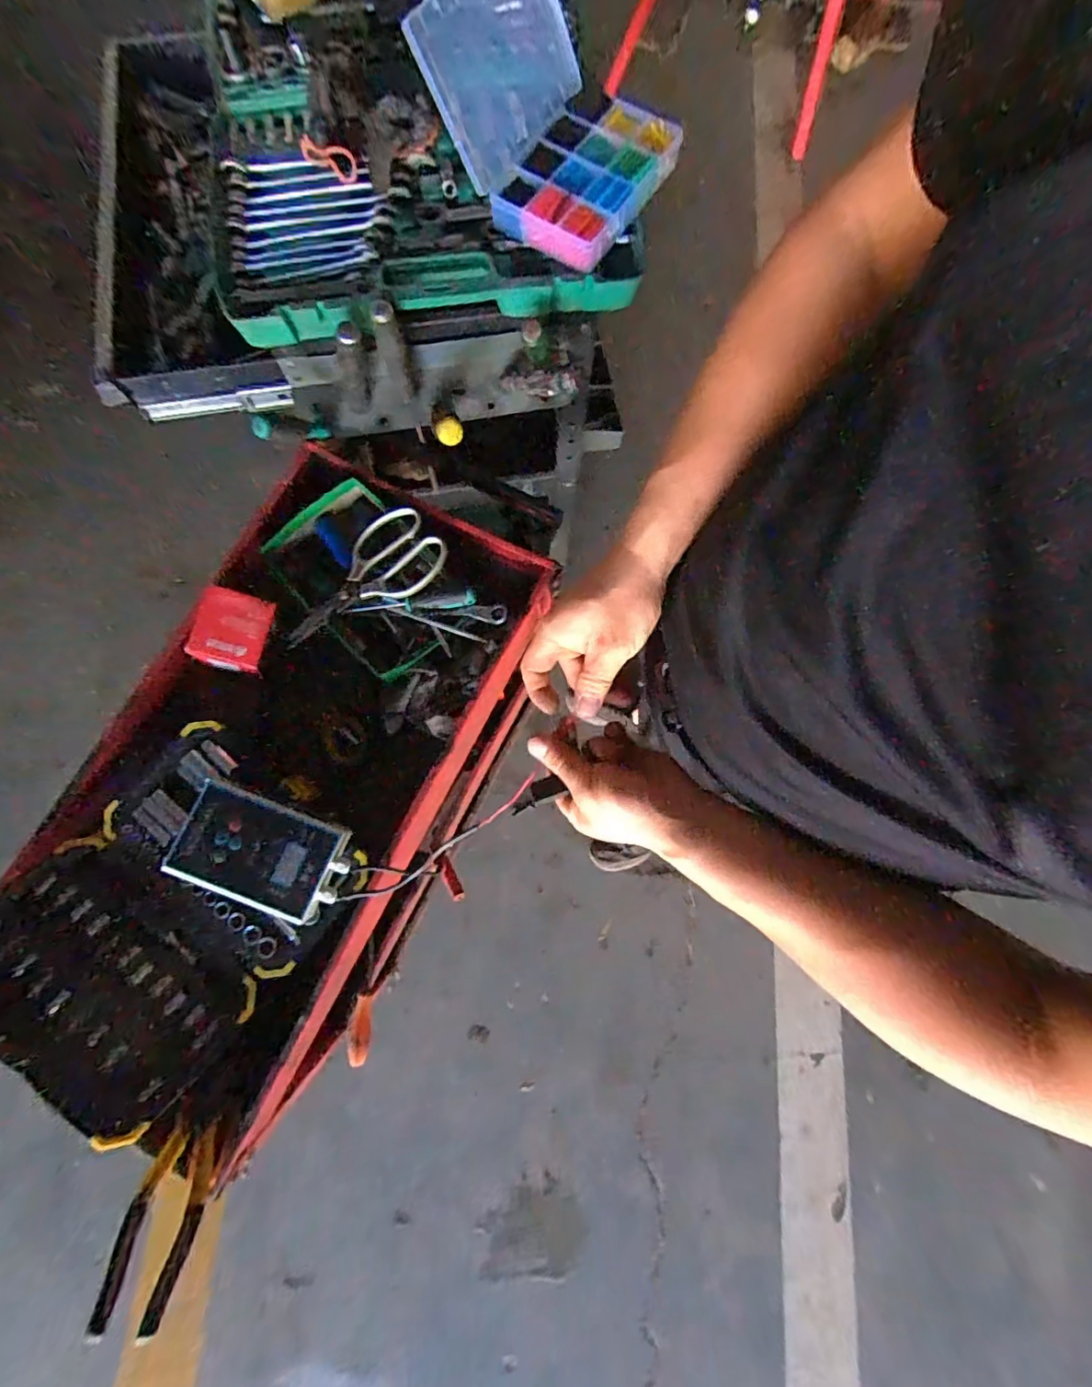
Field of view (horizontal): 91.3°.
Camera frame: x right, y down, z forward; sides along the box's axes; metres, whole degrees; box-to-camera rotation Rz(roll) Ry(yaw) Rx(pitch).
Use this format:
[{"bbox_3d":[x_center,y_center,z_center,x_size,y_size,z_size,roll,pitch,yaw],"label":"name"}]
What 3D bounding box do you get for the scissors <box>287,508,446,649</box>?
[{"bbox_3d":[-0.213,-0.128,0.612,0.199,0.030,0.097,-35,80,-8],"label":"scissors"}]

